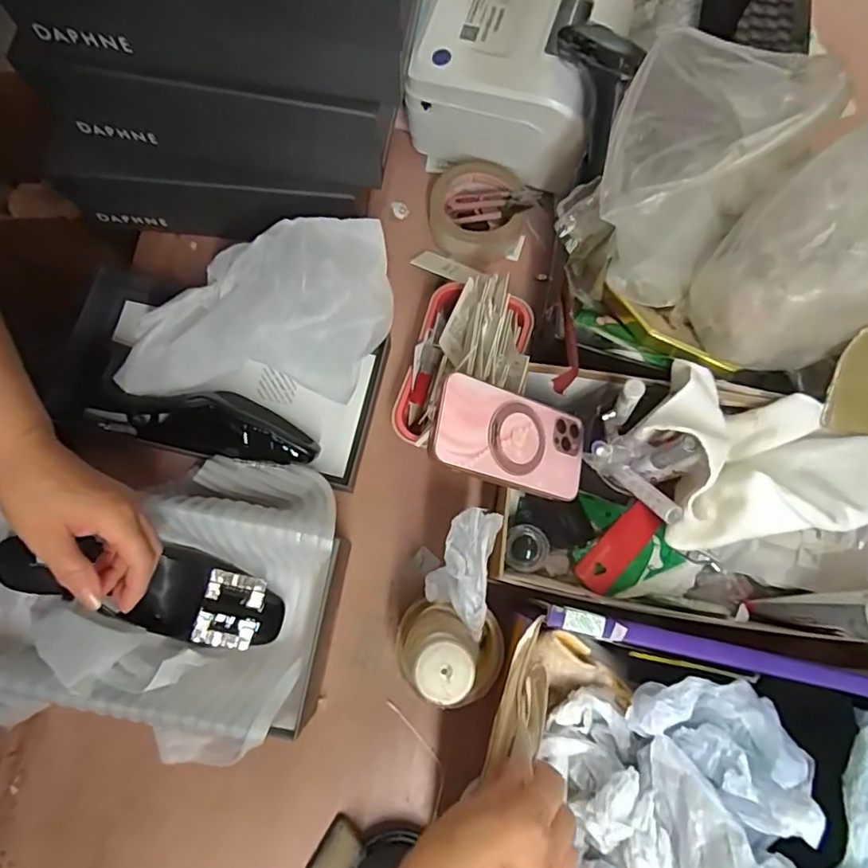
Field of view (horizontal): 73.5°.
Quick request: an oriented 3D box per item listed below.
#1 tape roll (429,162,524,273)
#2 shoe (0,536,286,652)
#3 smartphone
[{"bbox_3d":[0.044,-0.237,0.627,0.096,0.046,0.103,0,77,0],"label":"tape roll"},{"bbox_3d":[-0.250,0.134,0.508,0.233,0.048,0.072,15,77,-9],"label":"shoe"},{"bbox_3d":[0.065,0.005,0.466,0.143,0.011,0.075,18,75,-30],"label":"smartphone"}]

